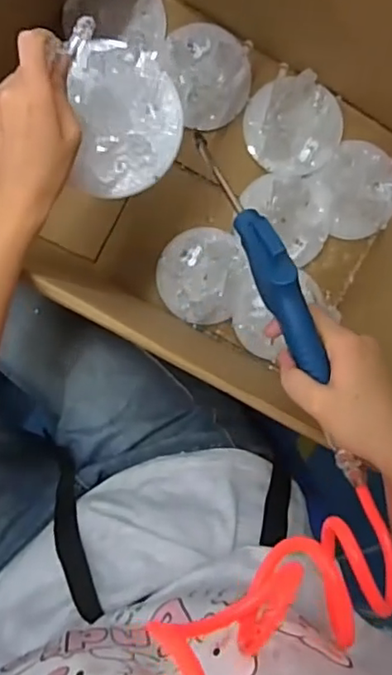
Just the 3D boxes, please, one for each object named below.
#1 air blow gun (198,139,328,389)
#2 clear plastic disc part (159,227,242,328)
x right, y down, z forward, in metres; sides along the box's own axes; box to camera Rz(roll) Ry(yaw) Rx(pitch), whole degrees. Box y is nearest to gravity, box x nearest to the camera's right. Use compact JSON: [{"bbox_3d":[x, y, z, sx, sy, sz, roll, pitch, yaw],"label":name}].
[{"bbox_3d":[0.045,-0.060,0.408,0.022,0.041,0.183,-25,83,-2],"label":"air blow gun"},{"bbox_3d":[0.003,-0.085,0.818,0.113,0.011,0.130,15,110,11],"label":"clear plastic disc part"}]

